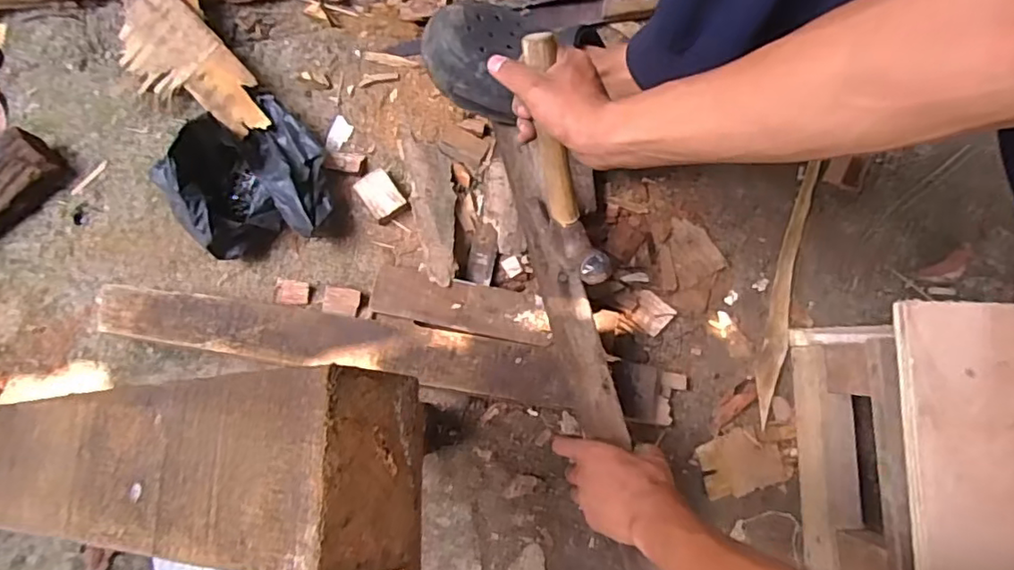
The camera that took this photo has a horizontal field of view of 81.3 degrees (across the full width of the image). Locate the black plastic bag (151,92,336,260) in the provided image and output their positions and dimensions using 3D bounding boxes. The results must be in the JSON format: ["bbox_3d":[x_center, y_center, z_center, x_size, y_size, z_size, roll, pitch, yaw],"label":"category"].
[{"bbox_3d":[-0.291,-0.118,0.682,0.166,0.092,0.174,-37,80,-7],"label":"black plastic bag"}]

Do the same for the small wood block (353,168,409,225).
[{"bbox_3d":[-0.151,-0.107,0.714,0.042,0.021,0.060,-35,80,-7],"label":"small wood block"}]

